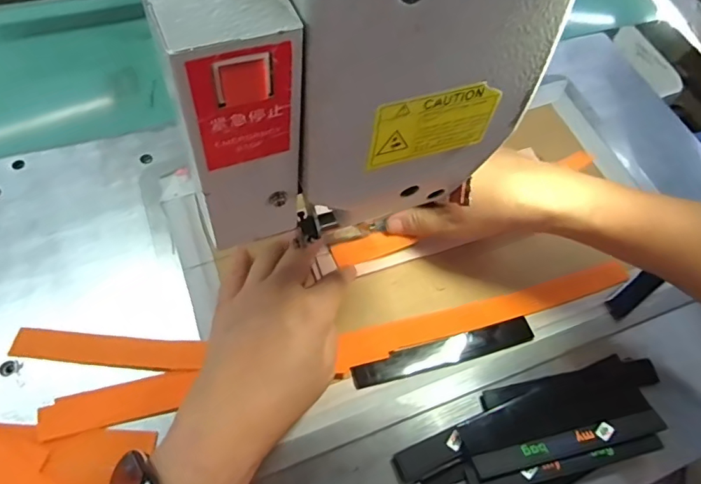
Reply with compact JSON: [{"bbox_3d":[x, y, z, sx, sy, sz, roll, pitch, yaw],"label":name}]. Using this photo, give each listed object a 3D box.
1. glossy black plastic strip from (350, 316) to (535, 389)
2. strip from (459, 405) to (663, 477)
[{"bbox_3d":[0.069,0.079,0.353,0.139,0.005,0.019,-12,64,-13],"label":"glossy black plastic strip"},{"bbox_3d":[0.142,0.121,0.336,0.136,0.005,0.050,-12,60,-12],"label":"strip"}]

